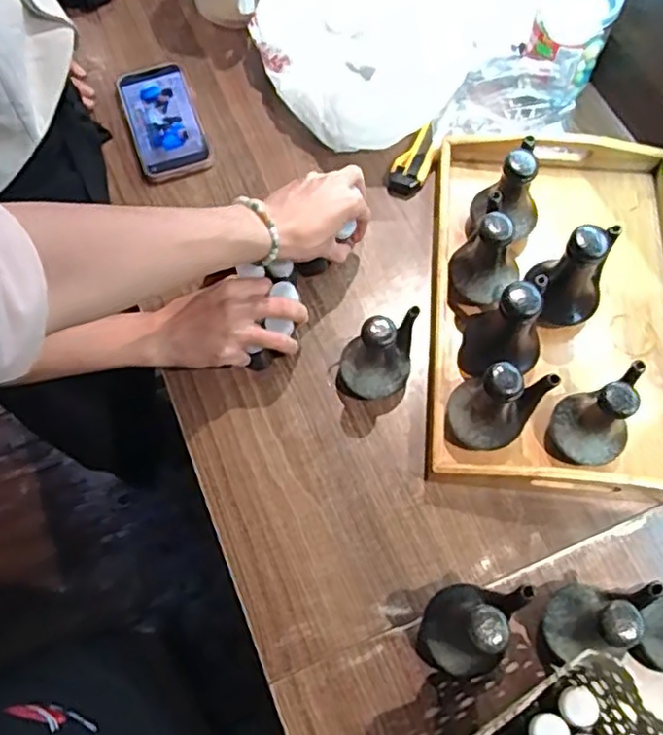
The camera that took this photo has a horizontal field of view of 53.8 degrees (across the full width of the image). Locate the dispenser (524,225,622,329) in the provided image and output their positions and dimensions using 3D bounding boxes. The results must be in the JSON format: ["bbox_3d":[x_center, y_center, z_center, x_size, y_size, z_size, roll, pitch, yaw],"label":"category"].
[{"bbox_3d":[0.232,-0.085,0.626,0.073,0.104,0.063,-2,67,0],"label":"dispenser"}]

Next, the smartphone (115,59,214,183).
[{"bbox_3d":[-0.200,-0.295,0.775,0.083,0.011,0.176,-19,68,-7],"label":"smartphone"}]

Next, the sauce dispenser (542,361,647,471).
[{"bbox_3d":[0.238,0.042,0.572,0.083,0.095,0.067,-37,71,-14],"label":"sauce dispenser"}]

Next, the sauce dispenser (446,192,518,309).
[{"bbox_3d":[0.153,-0.109,0.634,0.066,0.088,0.080,19,68,9],"label":"sauce dispenser"}]

